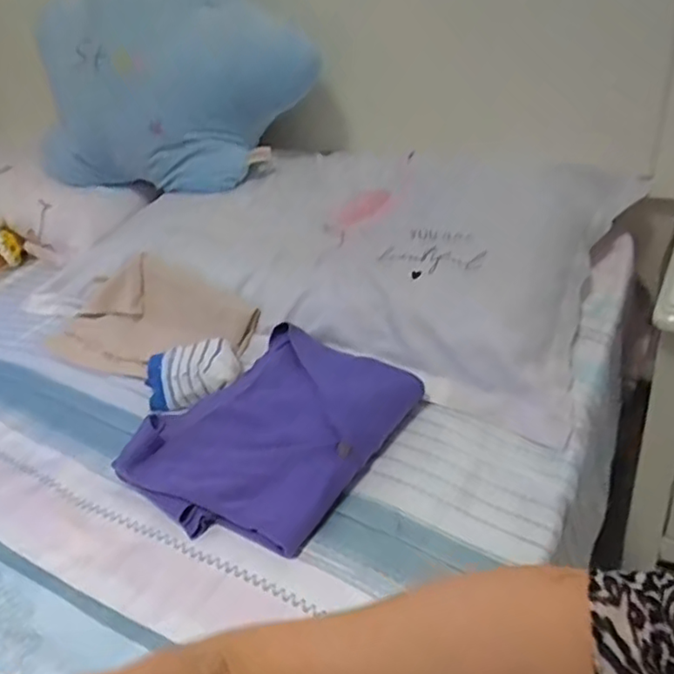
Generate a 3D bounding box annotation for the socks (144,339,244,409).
[{"bbox_3d":[-0.159,0.039,0.717,0.102,0.038,0.078,-13,35,-8],"label":"socks"}]

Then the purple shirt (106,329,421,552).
[{"bbox_3d":[-0.059,0.087,0.620,0.193,0.048,0.238,18,42,32],"label":"purple shirt"}]

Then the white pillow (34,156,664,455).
[{"bbox_3d":[-0.030,-0.127,0.878,0.733,0.106,0.404,11,39,25],"label":"white pillow"}]

